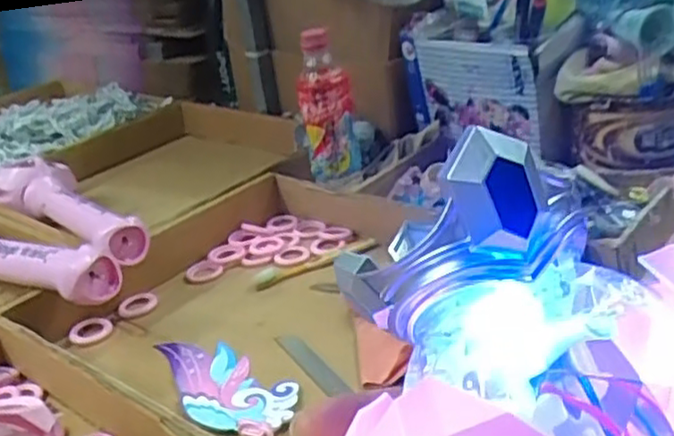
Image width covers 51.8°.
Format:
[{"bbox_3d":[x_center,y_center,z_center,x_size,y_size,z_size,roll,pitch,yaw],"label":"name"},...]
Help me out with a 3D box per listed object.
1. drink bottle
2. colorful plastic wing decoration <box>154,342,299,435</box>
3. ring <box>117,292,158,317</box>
[{"bbox_3d":[-0.008,-0.117,0.785,0.063,0.184,0.062,-5,26,3],"label":"drink bottle"},{"bbox_3d":[-0.093,0.128,0.539,0.066,0.006,0.163,-26,29,-35],"label":"colorful plastic wing decoration"},{"bbox_3d":[-0.191,0.081,0.663,0.037,0.007,0.032,-11,26,-10],"label":"ring"}]

